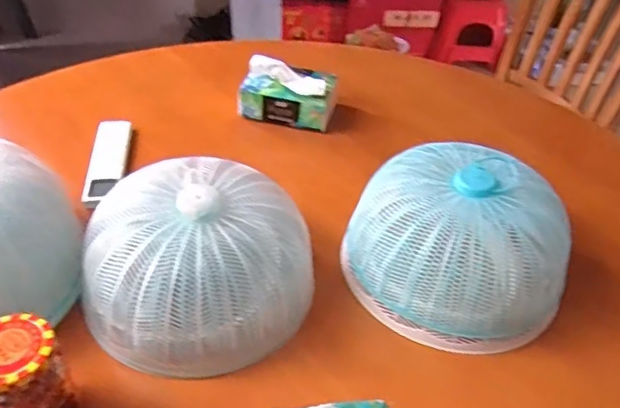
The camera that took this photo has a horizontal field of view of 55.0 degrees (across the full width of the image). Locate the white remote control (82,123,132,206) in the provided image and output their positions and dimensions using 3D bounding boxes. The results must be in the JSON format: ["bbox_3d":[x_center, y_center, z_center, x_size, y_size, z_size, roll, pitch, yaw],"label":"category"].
[{"bbox_3d":[-0.276,-0.056,0.814,0.044,0.014,0.173,-2,43,-6],"label":"white remote control"}]

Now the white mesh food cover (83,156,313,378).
[{"bbox_3d":[-0.110,0.059,0.616,0.213,0.128,0.205,2,43,-2],"label":"white mesh food cover"}]

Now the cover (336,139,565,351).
[{"bbox_3d":[0.160,0.039,0.650,0.241,0.128,0.204,23,47,20],"label":"cover"}]

